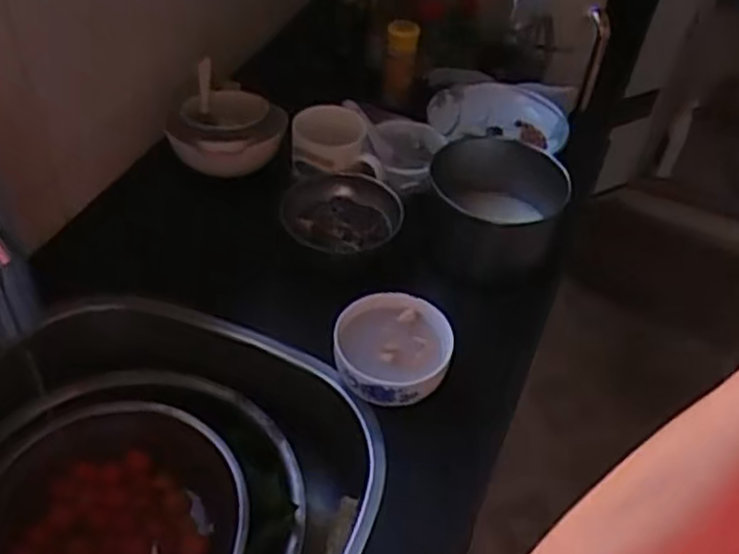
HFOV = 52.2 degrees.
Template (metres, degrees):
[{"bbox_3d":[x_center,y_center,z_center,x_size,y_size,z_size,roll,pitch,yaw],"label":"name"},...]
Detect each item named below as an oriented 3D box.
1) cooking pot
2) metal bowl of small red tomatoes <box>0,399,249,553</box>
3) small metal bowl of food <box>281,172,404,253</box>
[{"bbox_3d":[0.130,-0.072,0.787,0.132,0.085,0.131,8,45,2],"label":"cooking pot"},{"bbox_3d":[-0.225,0.204,0.653,0.217,0.072,0.223,3,45,-3],"label":"metal bowl of small red tomatoes"},{"bbox_3d":[-0.026,-0.060,0.764,0.119,0.037,0.096,-4,46,-10],"label":"small metal bowl of food"}]

